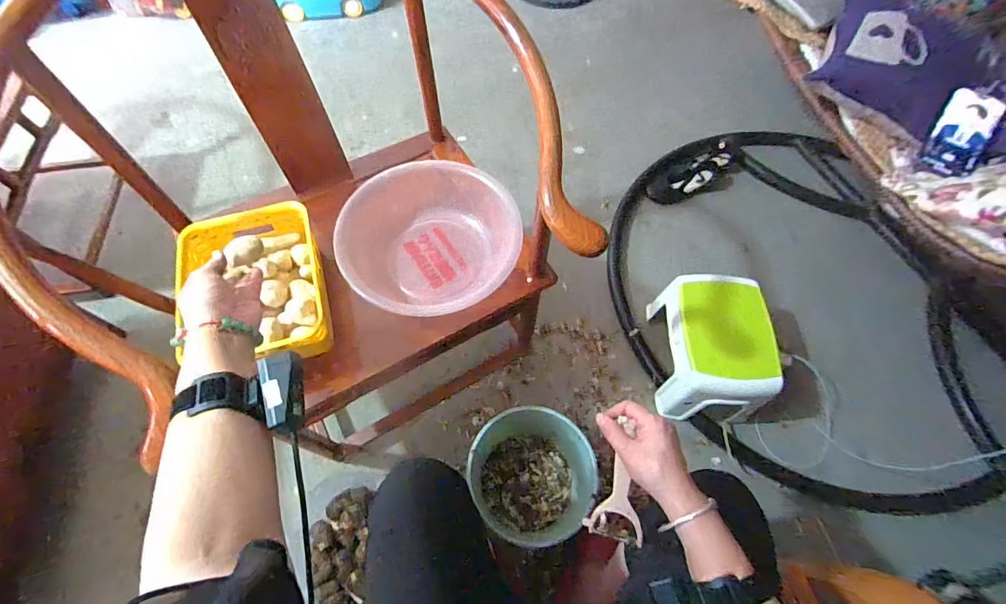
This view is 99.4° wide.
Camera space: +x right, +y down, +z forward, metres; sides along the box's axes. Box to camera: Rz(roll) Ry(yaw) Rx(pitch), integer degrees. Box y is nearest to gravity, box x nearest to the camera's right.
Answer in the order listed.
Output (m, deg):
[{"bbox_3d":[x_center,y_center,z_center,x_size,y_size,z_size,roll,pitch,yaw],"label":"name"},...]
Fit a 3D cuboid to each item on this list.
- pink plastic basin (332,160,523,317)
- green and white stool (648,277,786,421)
[{"bbox_3d":[-0.123,-0.105,0.741,0.292,0.096,0.289,1,62,-2],"label":"pink plastic basin"},{"bbox_3d":[0.490,0.102,1.010,0.195,0.246,0.300,2,62,-1],"label":"green and white stool"}]

